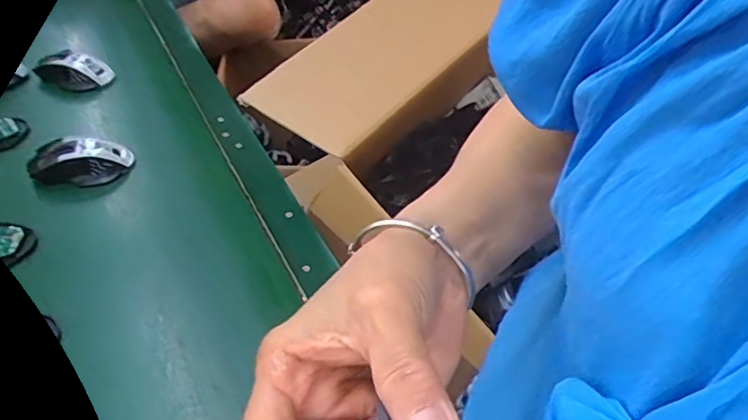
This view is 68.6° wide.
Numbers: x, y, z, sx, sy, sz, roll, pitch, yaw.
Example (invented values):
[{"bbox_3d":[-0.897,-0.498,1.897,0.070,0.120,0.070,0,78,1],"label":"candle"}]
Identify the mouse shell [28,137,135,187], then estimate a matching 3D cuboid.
[{"bbox_3d":[-0.361,-0.063,0.683,0.110,0.039,0.065,-17,47,-21],"label":"mouse shell"}]

